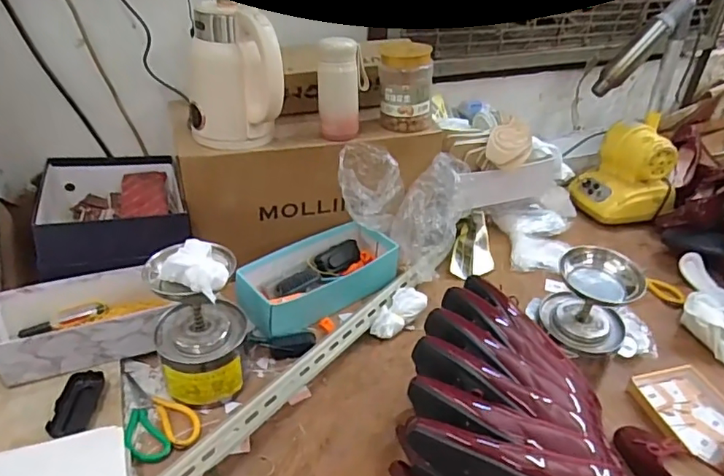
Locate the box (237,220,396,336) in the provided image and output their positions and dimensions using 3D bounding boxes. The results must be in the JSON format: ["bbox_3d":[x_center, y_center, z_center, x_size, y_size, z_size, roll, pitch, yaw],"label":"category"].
[{"bbox_3d":[-0.082,0.078,1.059,0.306,0.092,0.141,-21,43,-30],"label":"box"}]

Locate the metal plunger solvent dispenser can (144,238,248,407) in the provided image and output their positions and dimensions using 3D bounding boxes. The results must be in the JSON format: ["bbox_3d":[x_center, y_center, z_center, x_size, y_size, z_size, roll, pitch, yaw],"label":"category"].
[{"bbox_3d":[-0.243,0.127,0.815,0.125,0.269,0.115,3,36,-2],"label":"metal plunger solvent dispenser can"}]

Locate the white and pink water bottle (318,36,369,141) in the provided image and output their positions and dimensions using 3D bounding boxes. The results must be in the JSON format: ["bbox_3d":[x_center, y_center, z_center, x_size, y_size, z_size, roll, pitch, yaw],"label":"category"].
[{"bbox_3d":[-0.040,-0.263,0.999,0.080,0.154,0.058,1,36,-5],"label":"white and pink water bottle"}]

